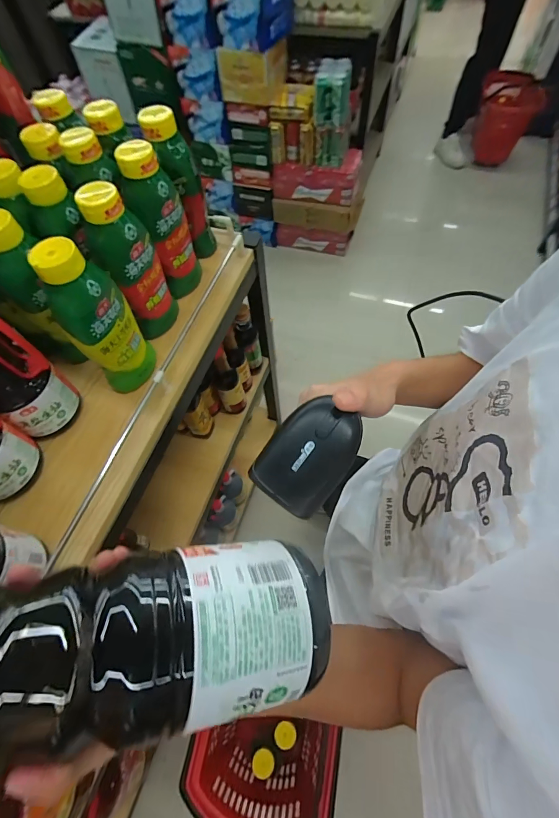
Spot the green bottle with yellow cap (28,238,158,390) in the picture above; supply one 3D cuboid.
[{"bbox_3d":[-0.251,-0.123,0.525,0.072,0.231,0.081,-11,62,-3],"label":"green bottle with yellow cap"}]

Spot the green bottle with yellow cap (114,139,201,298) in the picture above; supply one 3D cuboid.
[{"bbox_3d":[-0.188,-0.297,0.612,0.078,0.244,0.078,-20,63,-7],"label":"green bottle with yellow cap"}]

